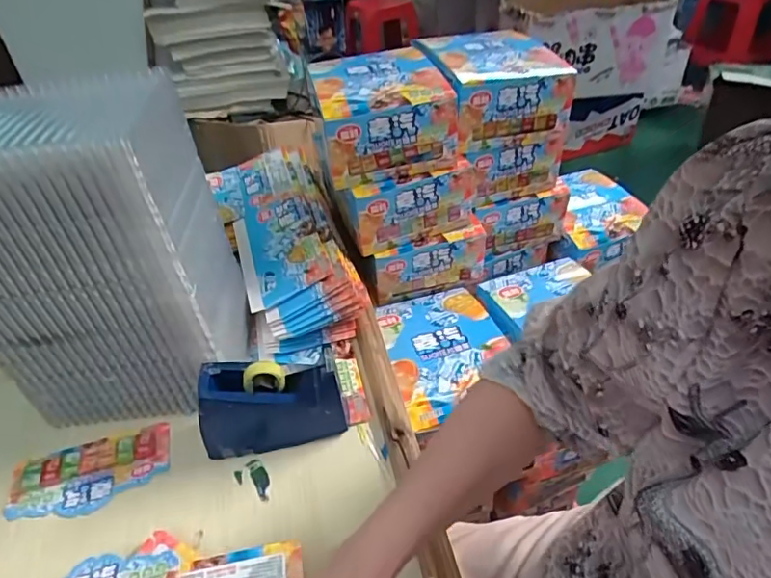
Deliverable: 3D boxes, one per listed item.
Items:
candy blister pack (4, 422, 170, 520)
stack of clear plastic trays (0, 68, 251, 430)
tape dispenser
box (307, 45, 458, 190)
[{"bbox_3d":[-0.285,0.174,0.517,0.143,0.013,0.079,-11,40,-11],"label":"candy blister pack"},{"bbox_3d":[-0.268,-0.019,0.519,0.205,0.306,0.149,-4,39,-3],"label":"stack of clear plastic trays"},{"bbox_3d":[-0.108,0.112,0.516,0.133,0.090,0.046,-7,39,-6],"label":"tape dispenser"},{"bbox_3d":[-0.011,-0.225,0.672,0.151,0.092,0.180,-12,40,-9],"label":"box"}]

